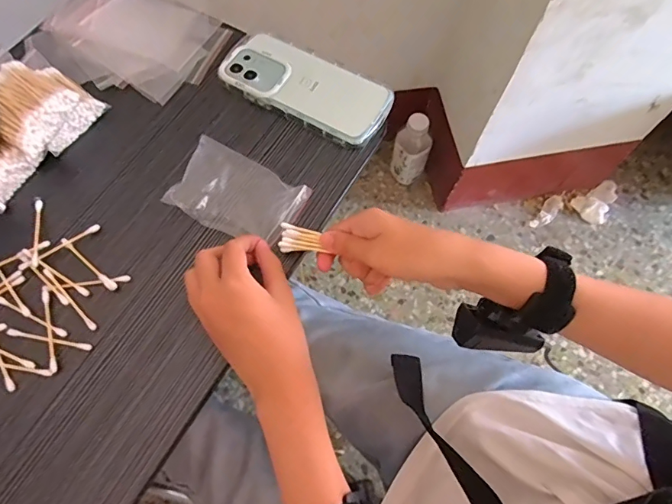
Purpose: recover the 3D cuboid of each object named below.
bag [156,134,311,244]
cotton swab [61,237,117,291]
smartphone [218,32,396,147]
[{"bbox_3d":[-0.087,-0.051,0.403,0.113,0.006,0.072,27,74,10],"label":"bag"},{"bbox_3d":[-0.210,0.010,0.386,0.070,0.004,0.007,38,72,14],"label":"cotton swab"},{"bbox_3d":[-0.031,-0.166,0.450,0.168,0.006,0.076,27,70,10],"label":"smartphone"}]

